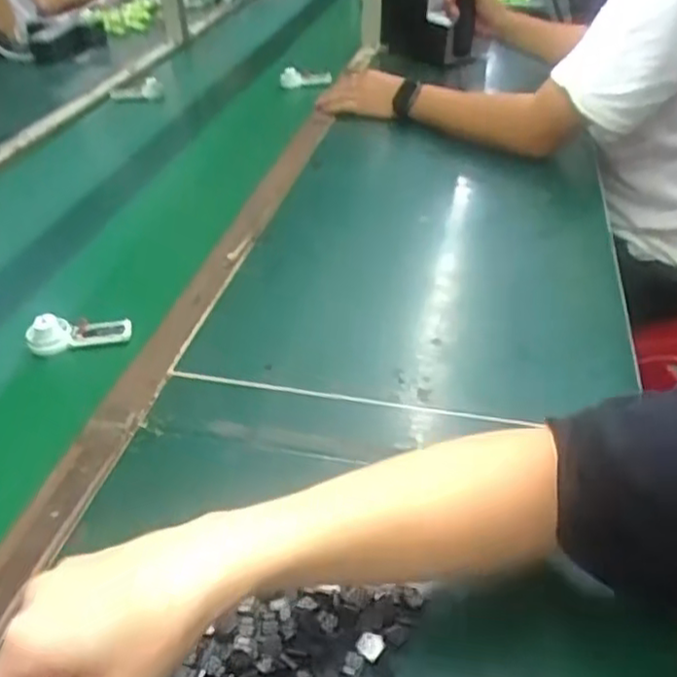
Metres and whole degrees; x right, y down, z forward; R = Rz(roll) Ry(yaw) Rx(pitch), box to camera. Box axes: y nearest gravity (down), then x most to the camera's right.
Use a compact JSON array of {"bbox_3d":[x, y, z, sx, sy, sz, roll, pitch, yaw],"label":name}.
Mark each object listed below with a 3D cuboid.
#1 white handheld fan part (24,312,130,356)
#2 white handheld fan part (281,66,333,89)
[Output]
[{"bbox_3d":[-0.243,-0.008,0.646,0.092,0.025,0.033,-11,38,-13],"label":"white handheld fan part"},{"bbox_3d":[-0.059,-0.446,1.184,0.091,0.033,0.024,10,38,14],"label":"white handheld fan part"}]

